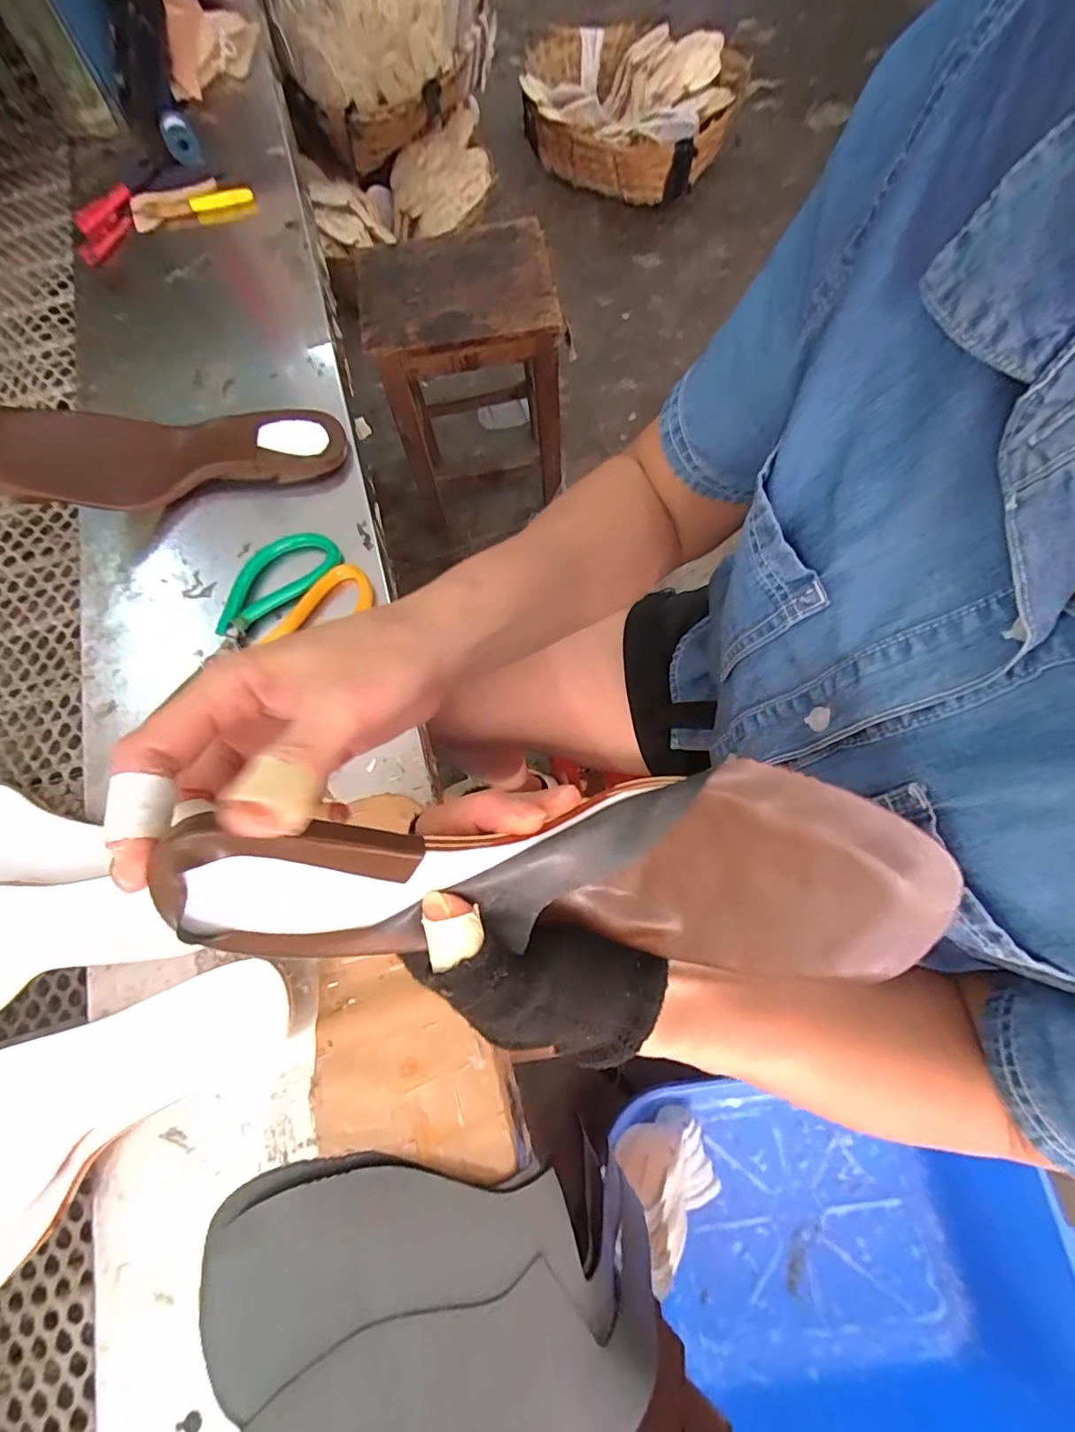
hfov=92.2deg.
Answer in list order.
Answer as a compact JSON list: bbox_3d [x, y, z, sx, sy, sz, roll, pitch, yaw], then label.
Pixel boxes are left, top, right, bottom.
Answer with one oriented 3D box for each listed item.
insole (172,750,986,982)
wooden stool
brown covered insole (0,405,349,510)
[{"bbox_3d":[0.011,0.059,0.184,0.243,0.069,0.063,0,70,-6],"label":"insole"},{"bbox_3d":[-0.119,-0.617,1.042,0.318,0.460,0.232,-8,73,0],"label":"wooden stool"},{"bbox_3d":[-0.280,-0.210,0.394,0.243,0.068,0.081,-11,73,0],"label":"brown covered insole"}]

